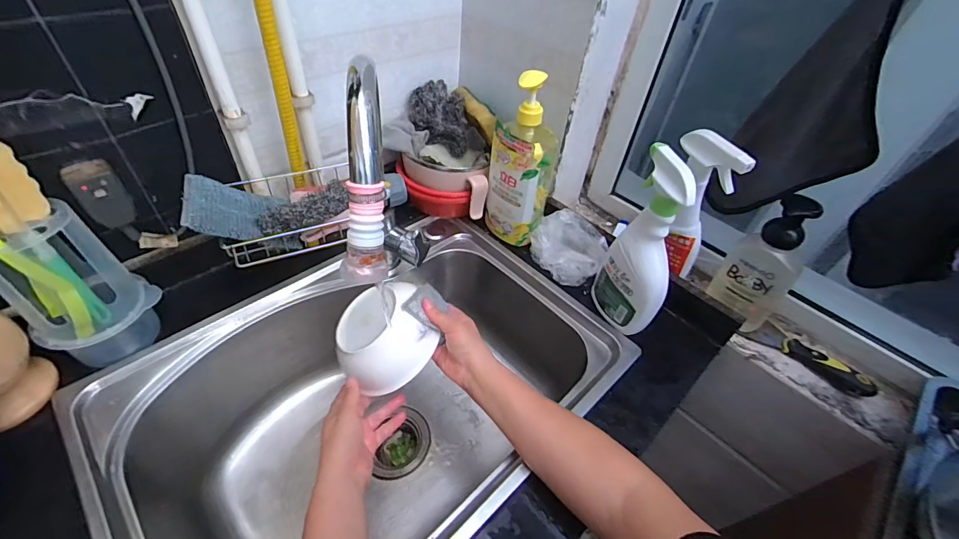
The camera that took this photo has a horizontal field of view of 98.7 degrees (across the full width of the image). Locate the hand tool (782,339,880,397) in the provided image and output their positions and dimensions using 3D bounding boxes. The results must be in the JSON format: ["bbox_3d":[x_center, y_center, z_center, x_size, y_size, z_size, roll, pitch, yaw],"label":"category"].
[{"bbox_3d":[0.479,0.132,0.566,0.025,0.027,0.109,-28,55,-29],"label":"hand tool"}]

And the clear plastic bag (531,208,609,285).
[{"bbox_3d":[0.143,-0.039,0.670,0.085,0.060,0.110,-20,52,-24],"label":"clear plastic bag"}]

